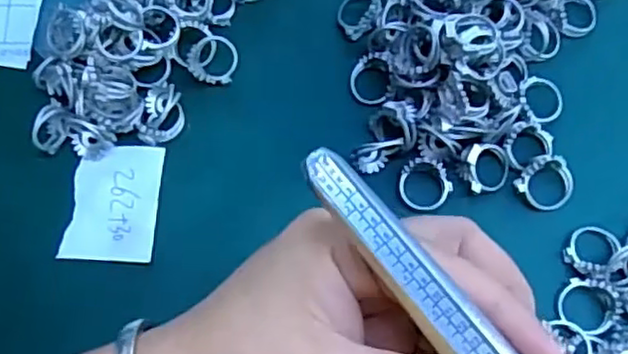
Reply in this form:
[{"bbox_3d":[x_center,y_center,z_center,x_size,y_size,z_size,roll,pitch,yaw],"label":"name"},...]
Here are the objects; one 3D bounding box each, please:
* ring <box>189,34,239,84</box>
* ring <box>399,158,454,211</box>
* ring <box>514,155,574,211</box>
[{"bbox_3d":[-0.045,-0.054,0.303,0.020,0.008,0.022,0,72,0],"label":"ring"},{"bbox_3d":[0.048,0.003,0.285,0.023,0.006,0.021,0,72,0],"label":"ring"},{"bbox_3d":[0.100,0.002,0.286,0.023,0.011,0.022,0,72,0],"label":"ring"}]

